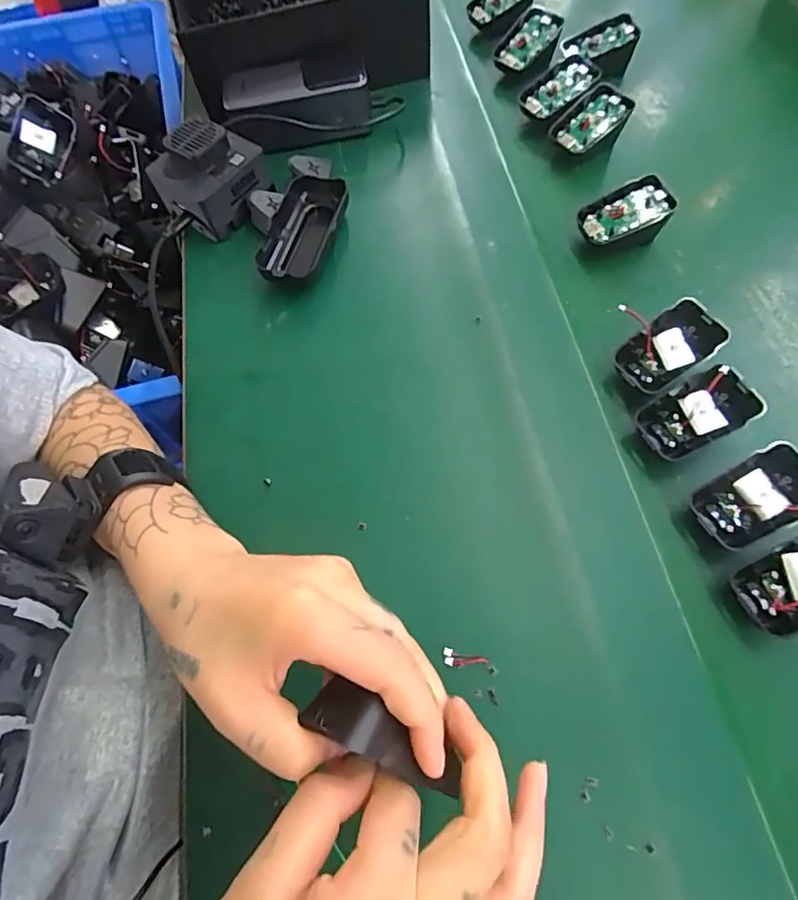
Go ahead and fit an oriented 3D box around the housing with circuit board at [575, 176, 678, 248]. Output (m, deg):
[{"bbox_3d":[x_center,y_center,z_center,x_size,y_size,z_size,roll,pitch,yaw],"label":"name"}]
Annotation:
[{"bbox_3d":[0.182,-0.188,0.426,0.069,0.041,0.048,-8,64,1],"label":"housing with circuit board"}]

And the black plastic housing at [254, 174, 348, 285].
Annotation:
[{"bbox_3d":[-0.080,-0.178,0.435,0.057,0.031,0.112,8,64,10],"label":"black plastic housing"}]

